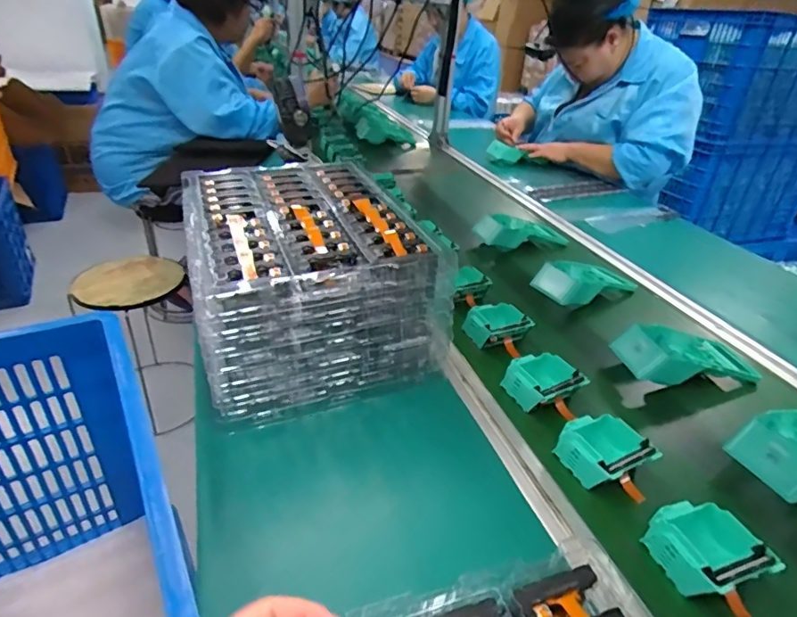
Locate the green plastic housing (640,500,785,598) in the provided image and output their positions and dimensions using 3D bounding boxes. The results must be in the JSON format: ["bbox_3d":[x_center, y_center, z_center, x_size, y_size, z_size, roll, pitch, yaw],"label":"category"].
[{"bbox_3d":[0.264,0.209,0.436,0.087,0.035,0.081,-10,34,-20],"label":"green plastic housing"}]

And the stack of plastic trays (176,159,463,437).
[{"bbox_3d":[-0.126,-0.054,0.678,0.265,0.161,0.352,-10,34,-19],"label":"stack of plastic trays"}]

